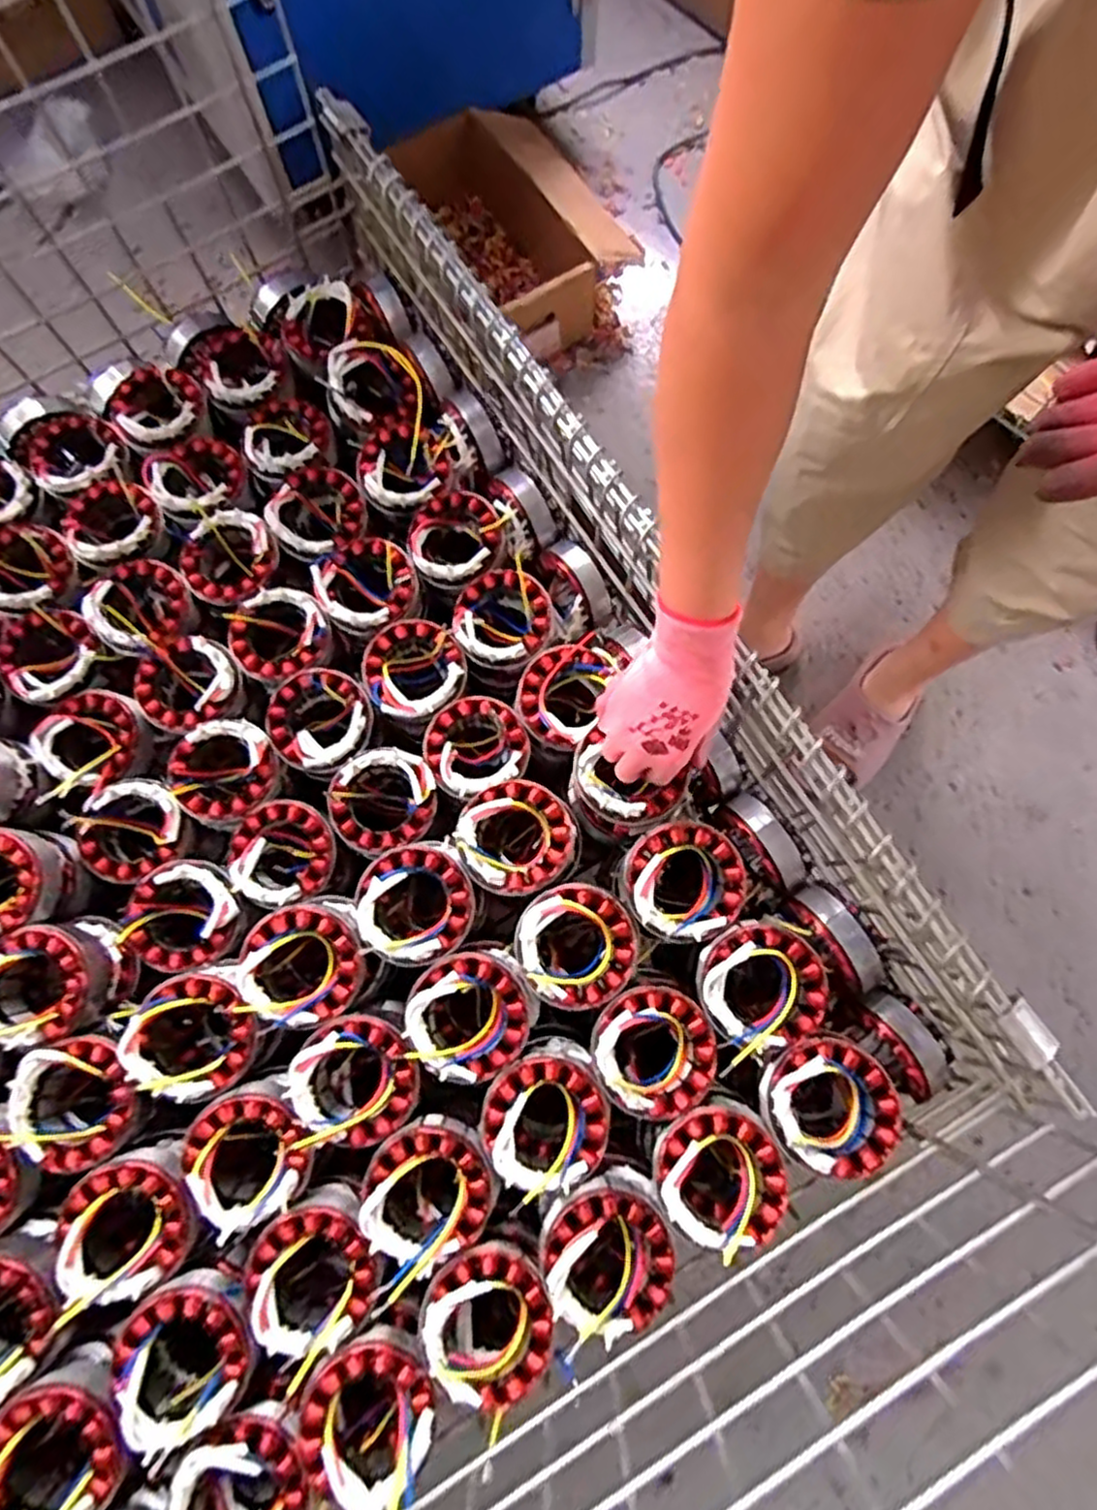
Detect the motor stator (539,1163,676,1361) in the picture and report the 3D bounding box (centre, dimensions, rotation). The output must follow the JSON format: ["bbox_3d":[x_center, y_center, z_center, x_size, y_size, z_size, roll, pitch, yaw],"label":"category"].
[{"bbox_3d":[0.038,0.328,0.494,0.082,0.070,0.088,-12,75,-2],"label":"motor stator"}]

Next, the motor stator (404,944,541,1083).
[{"bbox_3d":[-0.055,0.187,0.537,0.088,0.065,0.084,0,75,1],"label":"motor stator"}]

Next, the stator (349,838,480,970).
[{"bbox_3d":[-0.098,0.112,0.555,0.083,0.047,0.087,0,75,1],"label":"stator"}]

